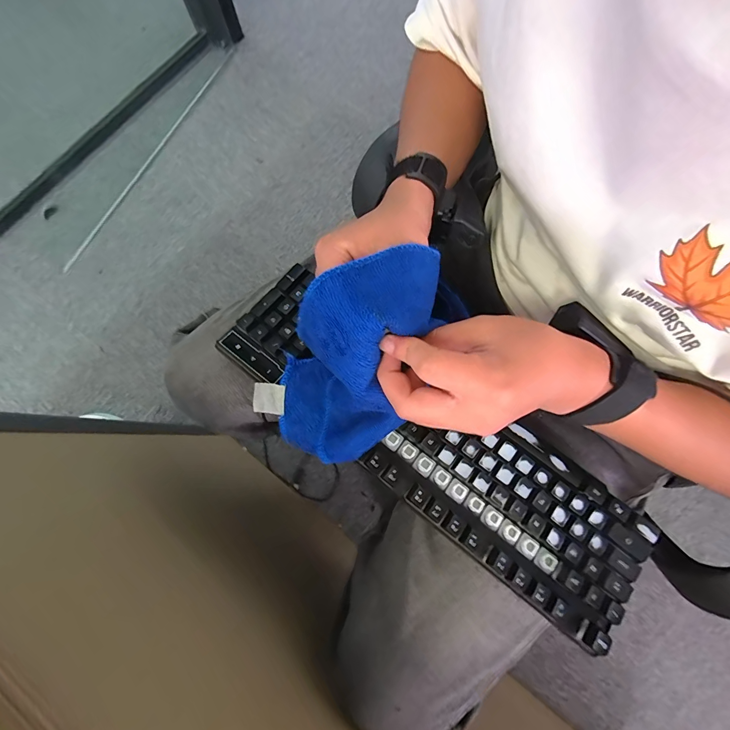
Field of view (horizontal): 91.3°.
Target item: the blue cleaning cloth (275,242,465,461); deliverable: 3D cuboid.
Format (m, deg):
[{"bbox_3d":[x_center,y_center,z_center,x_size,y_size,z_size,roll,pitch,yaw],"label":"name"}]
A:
[{"bbox_3d":[-0.009,-0.001,0.285,0.105,0.181,0.077,40,45,9],"label":"blue cleaning cloth"}]

